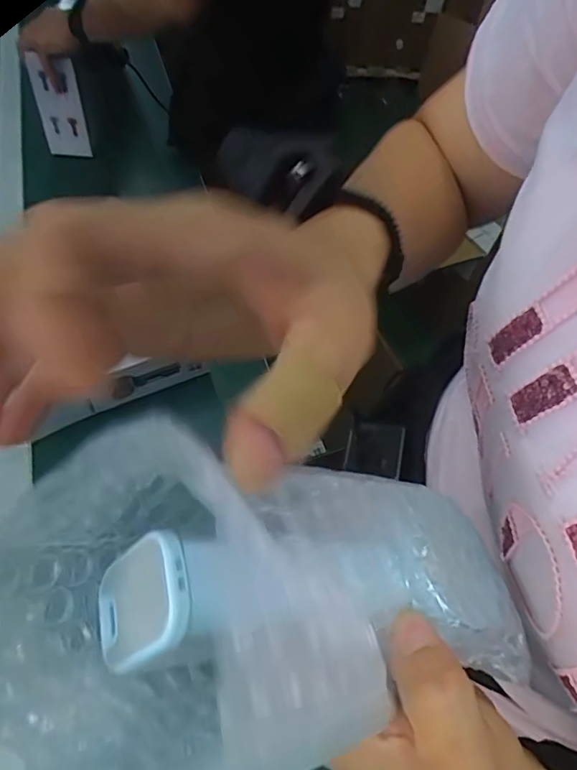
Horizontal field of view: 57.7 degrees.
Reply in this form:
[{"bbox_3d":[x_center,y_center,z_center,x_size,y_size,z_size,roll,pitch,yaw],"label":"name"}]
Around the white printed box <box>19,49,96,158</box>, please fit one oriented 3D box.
[{"bbox_3d":[-0.341,-0.409,0.779,0.065,0.160,0.017,5,60,-7],"label":"white printed box"}]

